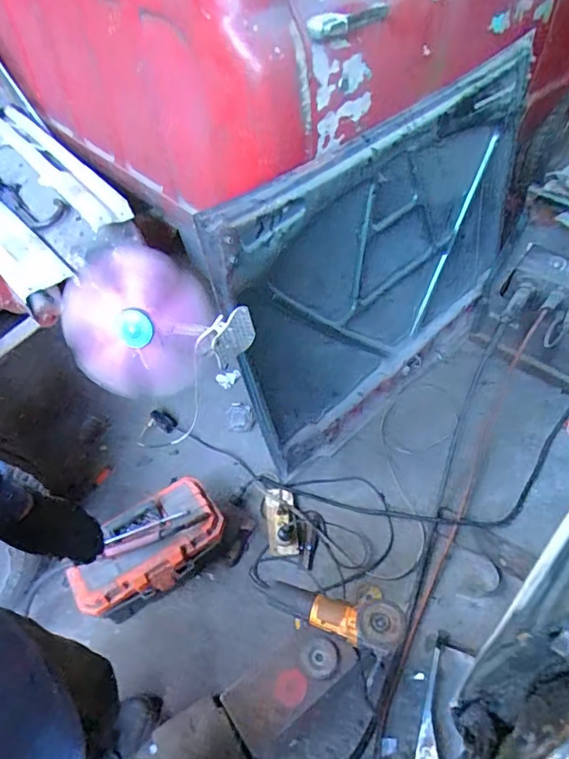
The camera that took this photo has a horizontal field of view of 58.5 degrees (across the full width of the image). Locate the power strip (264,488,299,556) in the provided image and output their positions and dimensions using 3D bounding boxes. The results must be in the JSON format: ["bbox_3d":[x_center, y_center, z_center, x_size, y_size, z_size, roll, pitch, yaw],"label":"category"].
[{"bbox_3d":[-0.011,0.408,1.454,0.081,0.037,0.201,-9,50,-2],"label":"power strip"}]

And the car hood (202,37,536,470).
[{"bbox_3d":[0.353,-0.361,1.498,1.283,0.796,0.186,-36,56,-23],"label":"car hood"}]

